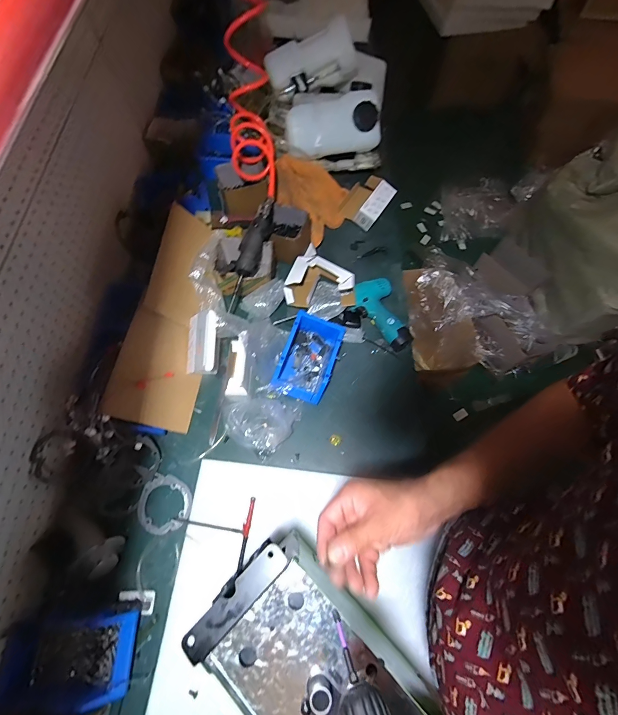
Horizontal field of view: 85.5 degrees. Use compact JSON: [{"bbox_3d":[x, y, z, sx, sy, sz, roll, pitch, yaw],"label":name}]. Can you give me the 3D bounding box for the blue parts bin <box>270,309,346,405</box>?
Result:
[{"bbox_3d":[-0.001,0.007,0.764,0.117,0.078,0.193,20,69,9],"label":"blue parts bin"}]

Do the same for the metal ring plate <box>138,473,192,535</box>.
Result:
[{"bbox_3d":[-0.296,0.301,0.684,0.109,0.012,0.107,0,67,1],"label":"metal ring plate"}]

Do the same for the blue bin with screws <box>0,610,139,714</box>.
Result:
[{"bbox_3d":[-0.395,0.503,0.563,0.189,0.074,0.127,-3,67,-1],"label":"blue bin with screws"}]

